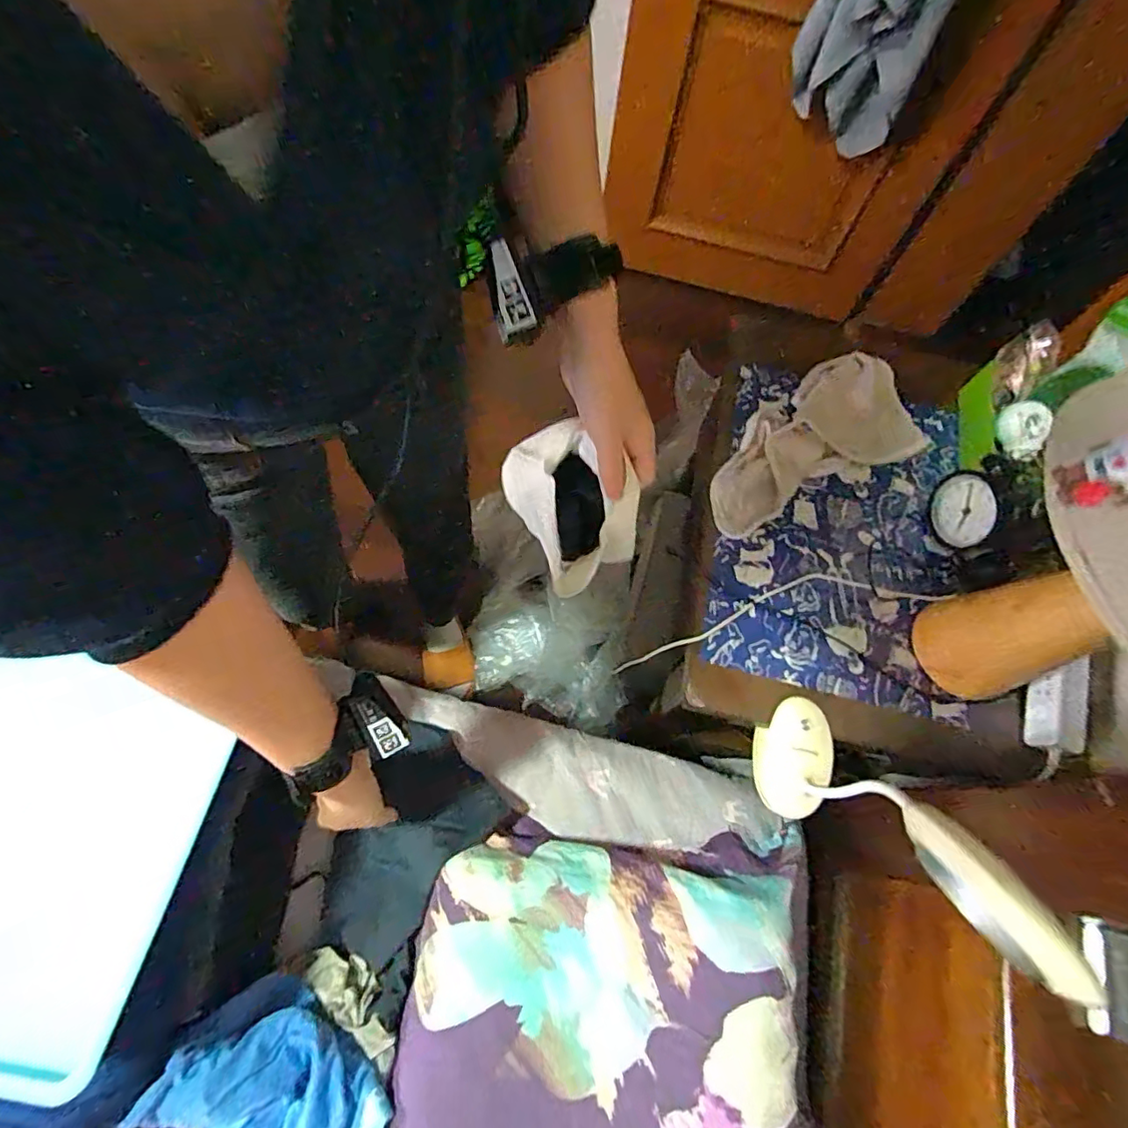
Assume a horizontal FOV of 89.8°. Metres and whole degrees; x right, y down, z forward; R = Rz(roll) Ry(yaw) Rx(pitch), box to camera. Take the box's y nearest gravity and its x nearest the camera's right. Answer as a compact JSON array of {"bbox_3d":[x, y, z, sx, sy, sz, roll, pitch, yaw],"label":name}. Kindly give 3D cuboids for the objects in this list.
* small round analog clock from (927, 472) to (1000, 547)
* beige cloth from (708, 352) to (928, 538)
[{"bbox_3d":[0.497,-0.065,0.694,0.032,0.076,0.091,4,66,-22],"label":"small round analog clock"},{"bbox_3d":[0.318,-0.170,0.751,0.328,0.039,0.174,-23,71,-12],"label":"beige cloth"}]

